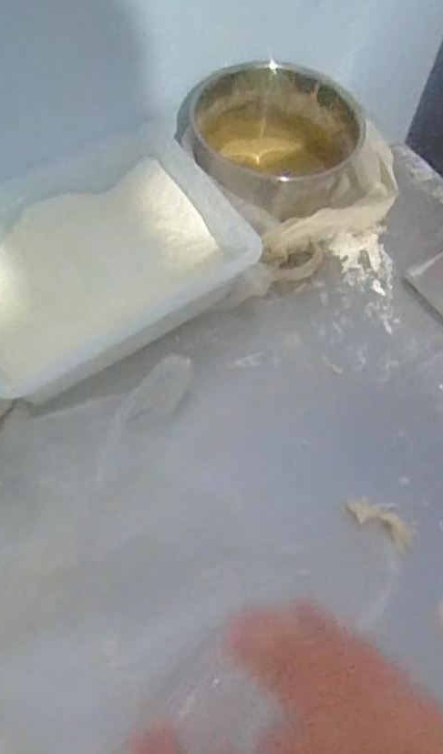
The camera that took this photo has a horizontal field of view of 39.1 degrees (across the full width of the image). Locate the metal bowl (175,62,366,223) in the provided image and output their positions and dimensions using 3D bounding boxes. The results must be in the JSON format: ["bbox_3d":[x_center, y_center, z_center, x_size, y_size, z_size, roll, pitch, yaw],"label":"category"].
[{"bbox_3d":[0.059,-0.270,0.739,0.183,0.124,0.190,1,65,-2],"label":"metal bowl"}]

